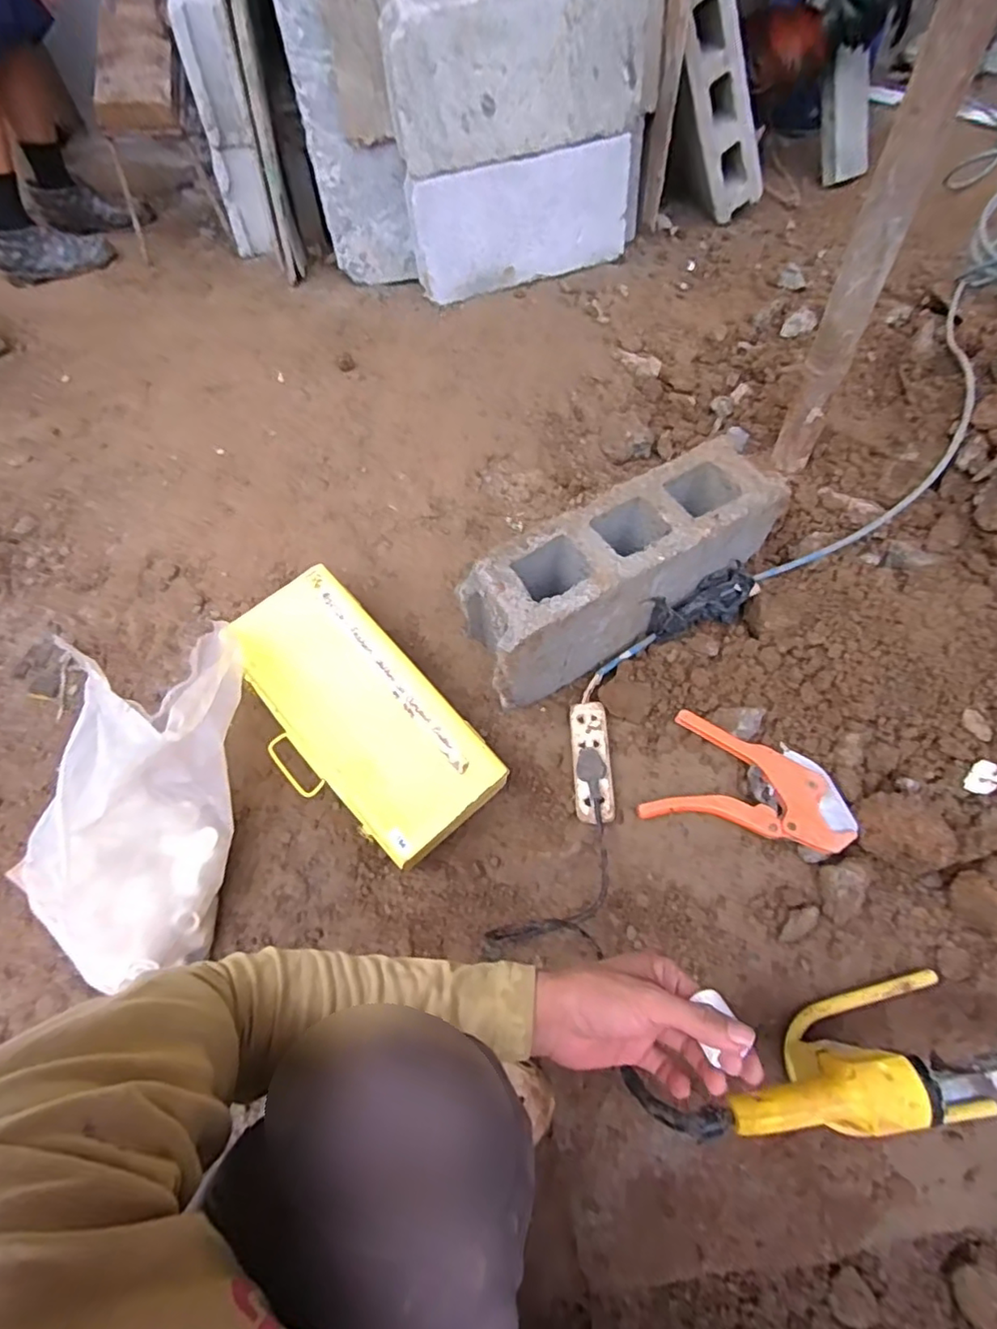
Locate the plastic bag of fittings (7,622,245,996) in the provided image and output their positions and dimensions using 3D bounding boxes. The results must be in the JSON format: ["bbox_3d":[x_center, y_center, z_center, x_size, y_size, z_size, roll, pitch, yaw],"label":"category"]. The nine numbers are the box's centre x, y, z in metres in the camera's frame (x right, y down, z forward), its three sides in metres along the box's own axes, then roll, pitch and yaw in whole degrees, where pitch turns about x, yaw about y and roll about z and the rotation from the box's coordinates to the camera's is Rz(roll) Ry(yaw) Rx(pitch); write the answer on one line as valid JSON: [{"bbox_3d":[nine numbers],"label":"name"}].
[{"bbox_3d":[-0.348,0.116,0.601,0.155,0.247,0.357,17,62,13],"label":"plastic bag of fittings"}]

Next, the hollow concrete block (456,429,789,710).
[{"bbox_3d":[0.149,-0.109,0.737,0.388,0.165,0.120,-28,61,-12],"label":"hollow concrete block"}]

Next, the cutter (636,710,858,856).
[{"bbox_3d":[0.284,0.146,0.670,0.217,0.048,0.127,17,60,16],"label":"cutter"}]

